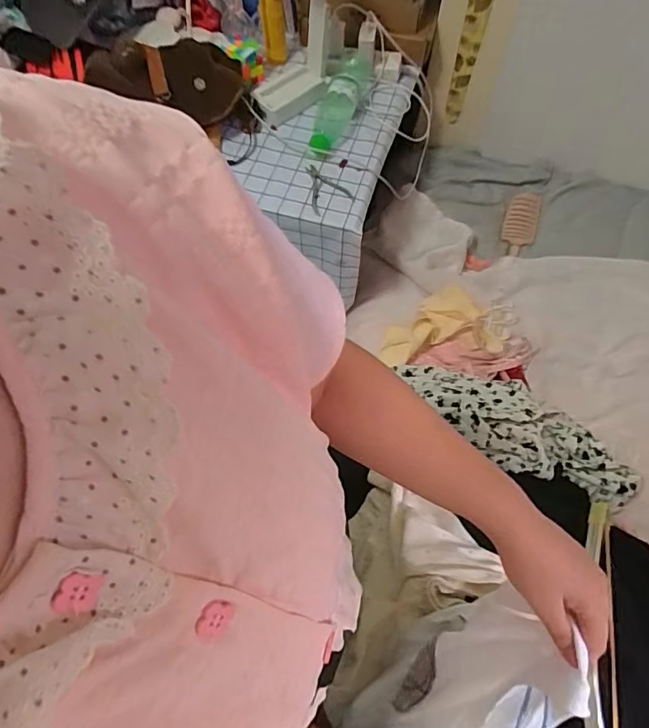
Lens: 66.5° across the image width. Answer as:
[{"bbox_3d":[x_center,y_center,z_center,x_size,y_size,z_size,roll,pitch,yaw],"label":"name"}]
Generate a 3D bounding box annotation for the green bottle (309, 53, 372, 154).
[{"bbox_3d":[0.029,-0.483,0.899,0.071,0.057,0.227,12,67,7],"label":"green bottle"}]

